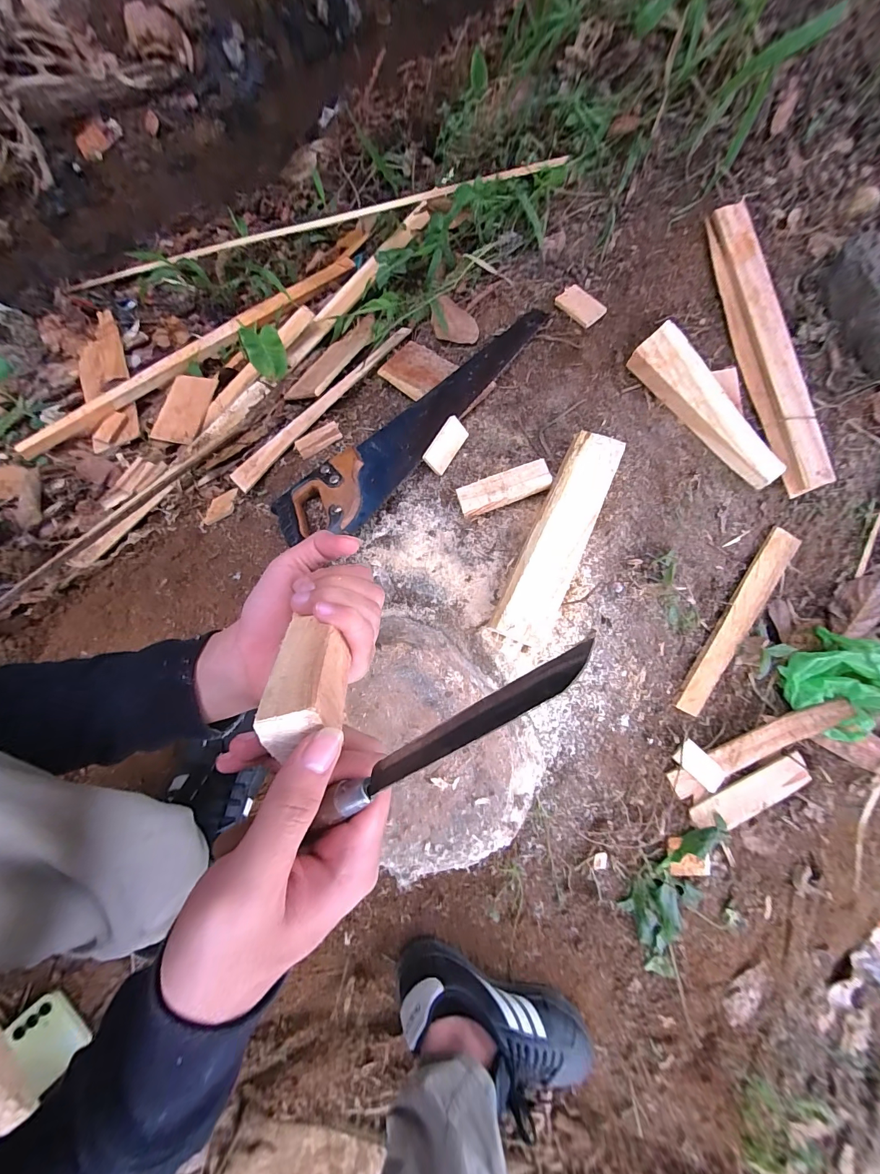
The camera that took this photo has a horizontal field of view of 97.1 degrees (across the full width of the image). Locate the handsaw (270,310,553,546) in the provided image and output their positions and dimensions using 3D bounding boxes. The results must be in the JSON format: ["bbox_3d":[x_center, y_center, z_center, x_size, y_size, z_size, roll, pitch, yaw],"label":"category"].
[{"bbox_3d":[-0.019,-0.226,0.552,0.487,0.033,0.115,-39,75,-10],"label":"handsaw"}]

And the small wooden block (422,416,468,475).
[{"bbox_3d":[0.009,-0.193,0.532,0.039,0.008,0.075,39,81,-32],"label":"small wooden block"}]

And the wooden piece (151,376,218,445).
[{"bbox_3d":[-0.527,-0.372,0.813,0.119,0.011,0.158,14,77,13],"label":"wooden piece"}]

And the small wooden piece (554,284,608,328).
[{"bbox_3d":[0.208,-0.420,0.578,0.042,0.007,0.080,-37,67,6],"label":"small wooden piece"}]

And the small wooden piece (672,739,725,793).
[{"bbox_3d":[0.372,0.256,0.556,0.077,0.008,0.038,43,78,1],"label":"small wooden piece"}]

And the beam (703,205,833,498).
[{"bbox_3d":[0.434,-0.315,0.519,0.055,0.026,0.387,-16,88,-4],"label":"beam"}]

